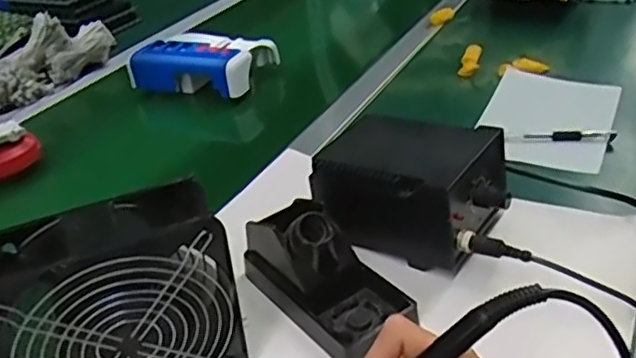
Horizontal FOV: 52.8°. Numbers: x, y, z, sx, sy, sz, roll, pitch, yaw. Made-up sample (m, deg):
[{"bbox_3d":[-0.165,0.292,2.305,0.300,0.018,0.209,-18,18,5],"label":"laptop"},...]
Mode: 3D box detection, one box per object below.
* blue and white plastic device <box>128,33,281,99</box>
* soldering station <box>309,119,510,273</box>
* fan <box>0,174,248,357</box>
[{"bbox_3d":[-0.166,-0.172,0.947,0.175,0.055,0.130,7,34,21],"label":"blue and white plastic device"},{"bbox_3d":[0.087,0.007,0.591,0.163,0.088,0.126,12,36,27],"label":"soldering station"},{"bbox_3d":[-0.134,0.095,0.432,0.153,0.153,0.063,-20,34,-20],"label":"fan"}]

